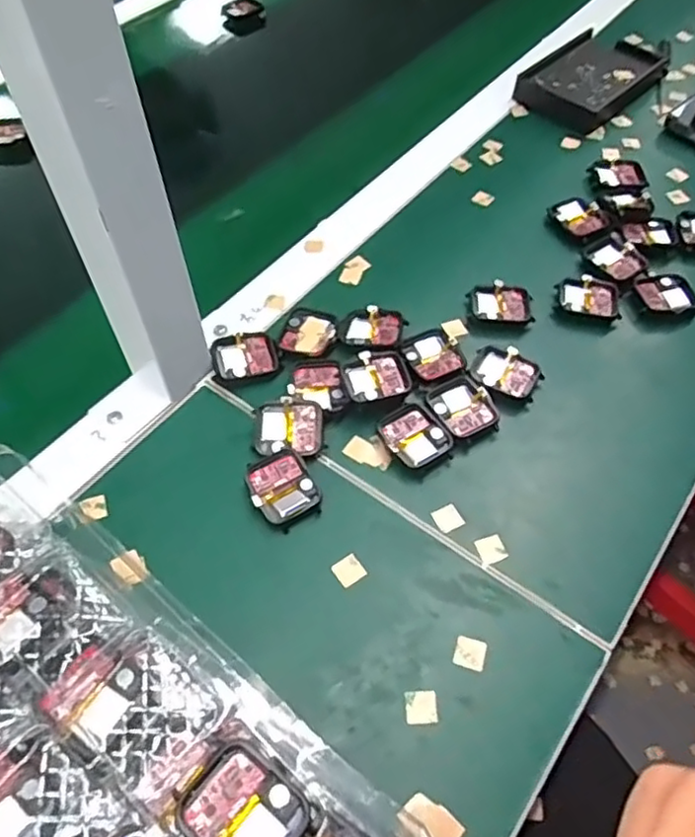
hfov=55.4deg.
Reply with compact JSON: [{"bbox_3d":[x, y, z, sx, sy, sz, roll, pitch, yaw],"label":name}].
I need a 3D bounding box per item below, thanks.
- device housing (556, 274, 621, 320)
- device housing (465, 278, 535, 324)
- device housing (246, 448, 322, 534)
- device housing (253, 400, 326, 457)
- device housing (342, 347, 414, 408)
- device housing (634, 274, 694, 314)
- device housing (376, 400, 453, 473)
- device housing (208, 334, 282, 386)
[{"bbox_3d":[0.180,-0.088,0.493,0.046,0.014,0.033,13,57,8],"label":"device housing"},{"bbox_3d":[0.114,-0.084,0.489,0.045,0.014,0.034,-2,57,-2],"label":"device housing"},{"bbox_3d":[-0.039,0.043,0.401,0.037,0.011,0.044,-28,61,-18],"label":"device housing"},{"bbox_3d":[-0.037,0.007,0.419,0.044,0.011,0.034,-8,80,-2],"label":"device housing"},{"bbox_3d":[0.020,-0.028,0.440,0.043,0.012,0.036,-11,57,-8],"label":"device housing"},{"bbox_3d":[0.239,-0.094,0.495,0.041,0.004,0.037,-11,57,-8],"label":"device housing"},{"bbox_3d":[0.043,0.011,0.423,0.038,0.009,0.042,-26,60,-16],"label":"device housing"},{"bbox_3d":[-0.071,-0.042,0.463,0.045,0.014,0.036,-11,57,-8],"label":"device housing"}]

